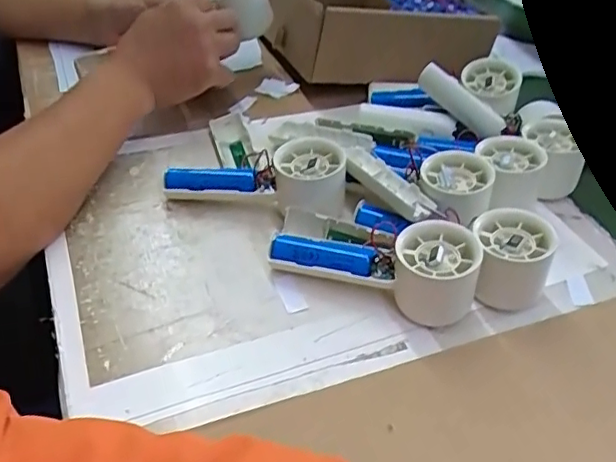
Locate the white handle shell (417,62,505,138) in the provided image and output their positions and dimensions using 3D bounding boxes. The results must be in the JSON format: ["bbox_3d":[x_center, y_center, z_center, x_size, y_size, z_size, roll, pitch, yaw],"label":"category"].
[{"bbox_3d":[0.144,-0.122,0.549,0.090,0.027,0.017,44,52,16],"label":"white handle shell"}]

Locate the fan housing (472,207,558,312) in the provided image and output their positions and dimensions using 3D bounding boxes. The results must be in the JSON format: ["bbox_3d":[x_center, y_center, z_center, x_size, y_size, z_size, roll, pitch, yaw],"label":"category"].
[{"bbox_3d":[0.146,0.021,0.432,0.057,0.056,0.052,11,43,4],"label":"fan housing"}]

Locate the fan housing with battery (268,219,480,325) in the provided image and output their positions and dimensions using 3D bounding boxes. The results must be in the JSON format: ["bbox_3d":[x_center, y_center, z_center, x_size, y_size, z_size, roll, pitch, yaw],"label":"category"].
[{"bbox_3d":[0.049,0.019,0.424,0.145,0.054,0.056,19,44,12],"label":"fan housing with battery"}]

